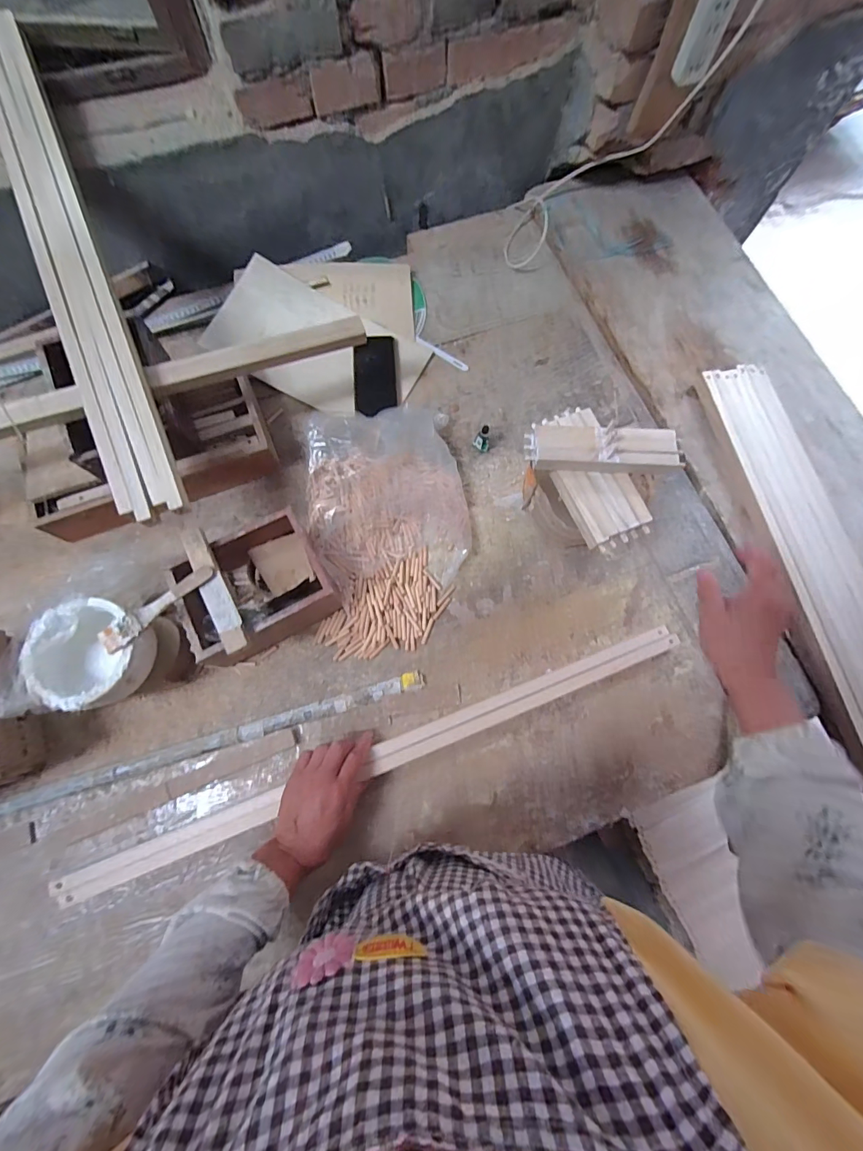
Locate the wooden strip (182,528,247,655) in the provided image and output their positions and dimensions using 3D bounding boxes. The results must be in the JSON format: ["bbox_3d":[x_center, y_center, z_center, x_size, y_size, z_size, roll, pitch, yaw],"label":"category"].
[{"bbox_3d":[-0.271,0.014,0.510,0.031,0.012,0.172,-27,77,-9],"label":"wooden strip"}]

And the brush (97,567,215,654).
[{"bbox_3d":[-0.328,0.034,0.495,0.030,0.019,0.139,43,78,9],"label":"brush"}]

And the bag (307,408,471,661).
[{"bbox_3d":[-0.064,-0.081,0.631,0.243,0.039,0.385,-8,74,-3],"label":"bag"}]

